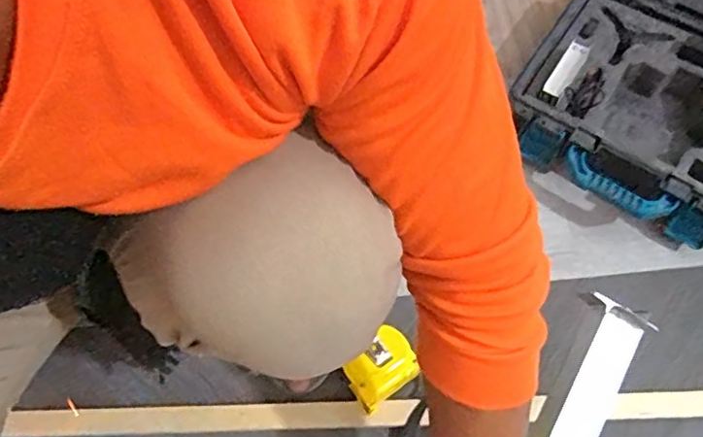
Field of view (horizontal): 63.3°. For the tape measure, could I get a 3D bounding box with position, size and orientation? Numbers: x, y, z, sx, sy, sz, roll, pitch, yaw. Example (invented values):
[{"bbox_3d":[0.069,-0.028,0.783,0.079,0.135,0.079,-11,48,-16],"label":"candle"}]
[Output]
[{"bbox_3d":[0.031,0.165,0.625,0.079,0.041,0.062,-36,69,-13],"label":"tape measure"}]

